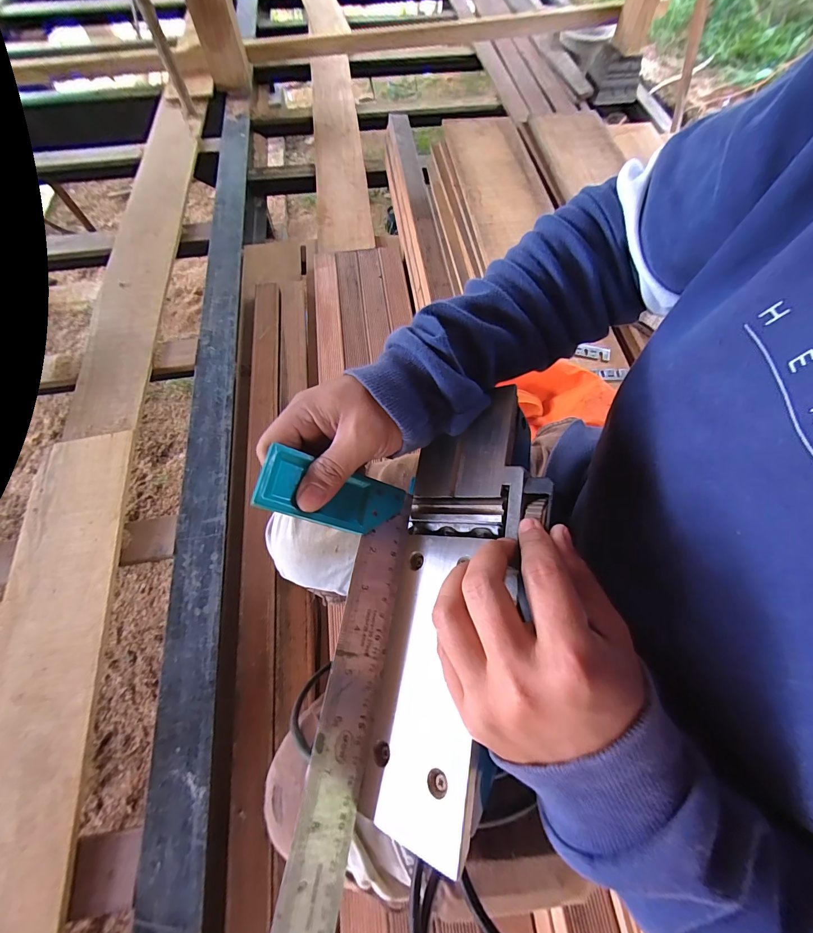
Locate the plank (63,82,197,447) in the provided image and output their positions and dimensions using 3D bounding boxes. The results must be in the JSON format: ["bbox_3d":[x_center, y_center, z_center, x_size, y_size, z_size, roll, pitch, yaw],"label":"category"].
[{"bbox_3d":[-0.864,-0.842,1.238,0.220,0.053,1.729,-9,65,-4],"label":"plank"}]

